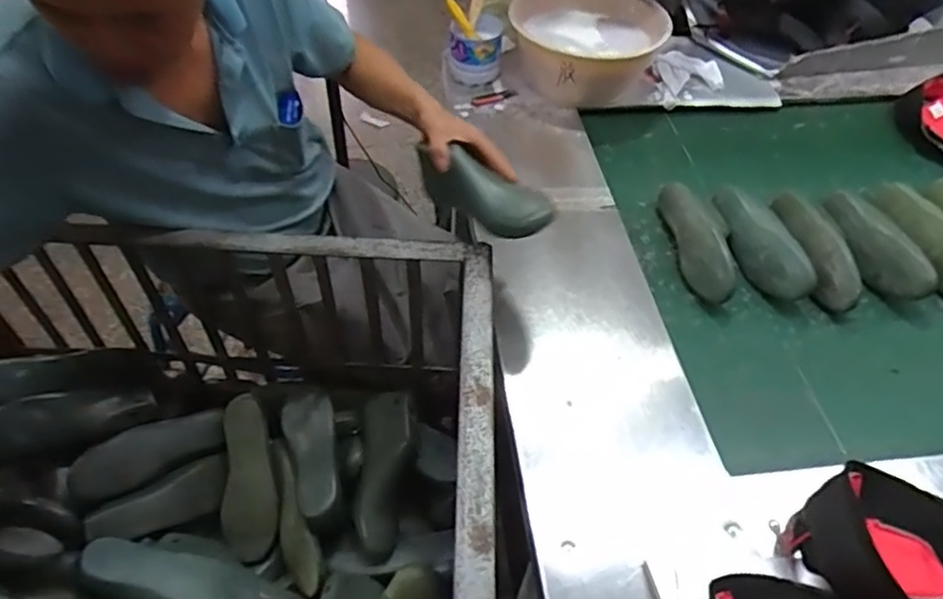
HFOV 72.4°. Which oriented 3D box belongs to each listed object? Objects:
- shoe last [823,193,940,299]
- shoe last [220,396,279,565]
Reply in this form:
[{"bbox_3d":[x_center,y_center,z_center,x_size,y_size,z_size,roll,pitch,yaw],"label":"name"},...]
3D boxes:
[{"bbox_3d":[0.653,-0.098,1.050,0.064,0.074,0.230,-7,50,-9],"label":"shoe last"},{"bbox_3d":[-0.356,0.285,1.029,0.078,0.059,0.250,-4,86,-6],"label":"shoe last"}]

